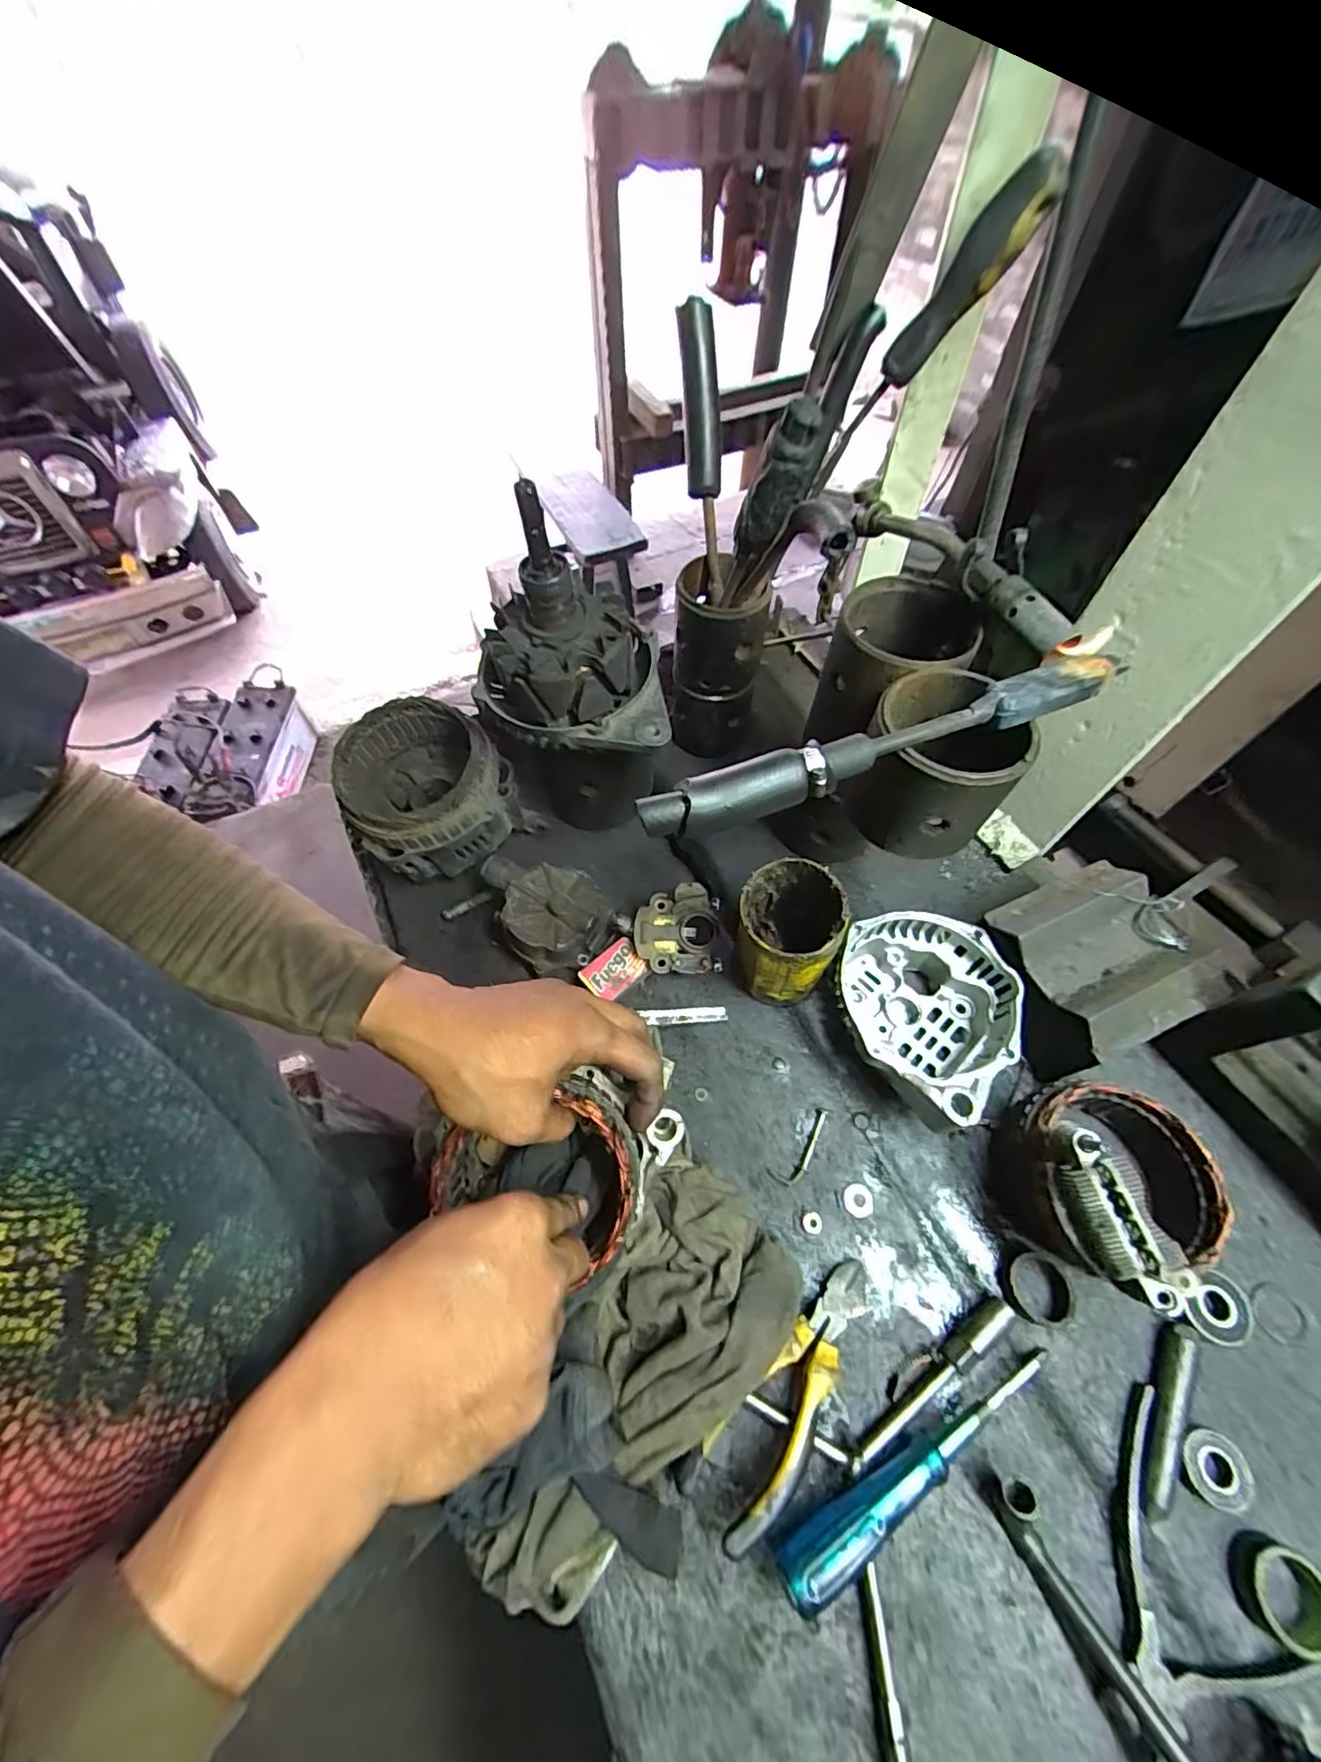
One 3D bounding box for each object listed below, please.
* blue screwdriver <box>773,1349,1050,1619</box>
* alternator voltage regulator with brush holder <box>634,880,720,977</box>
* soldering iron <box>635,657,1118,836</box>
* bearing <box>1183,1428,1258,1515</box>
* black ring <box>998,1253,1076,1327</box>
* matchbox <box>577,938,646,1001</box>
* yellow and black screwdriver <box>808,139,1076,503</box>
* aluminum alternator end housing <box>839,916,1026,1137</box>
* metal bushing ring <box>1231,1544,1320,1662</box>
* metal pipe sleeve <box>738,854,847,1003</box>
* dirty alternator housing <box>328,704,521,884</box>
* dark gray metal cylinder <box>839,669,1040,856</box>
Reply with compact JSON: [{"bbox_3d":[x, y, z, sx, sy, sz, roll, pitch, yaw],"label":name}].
[{"bbox_3d":[0.146,0.327,0.329,0.182,0.026,0.025,-20,61,-18],"label":"blue screwdriver"},{"bbox_3d":[0.014,0.044,0.503,0.070,0.038,0.070,-1,59,-1],"label":"alternator voltage regulator with brush holder"},{"bbox_3d":[0.117,-0.072,0.311,0.262,0.031,0.025,-17,60,-10],"label":"soldering iron"},{"bbox_3d":[0.314,0.334,0.335,0.033,0.013,0.033,0,59,0],"label":"bearing"},{"bbox_3d":[0.244,0.261,0.376,0.042,0.017,0.039,0,59,0],"label":"black ring"},{"bbox_3d":[-0.039,0.075,0.492,0.049,0.011,0.037,-36,65,-20],"label":"matchbox"},{"bbox_3d":[0.159,-0.333,0.371,0.026,0.182,0.030,17,55,-26],"label":"yellow and black screwdriver"},{"bbox_3d":[0.193,0.105,0.437,0.119,0.082,0.149,7,59,4],"label":"aluminum alternator end housing"},{"bbox_3d":[0.325,0.372,0.306,0.042,0.018,0.041,0,59,0],"label":"metal bushing ring"},{"bbox_3d":[0.093,0.042,0.455,0.072,0.119,0.083,0,59,0],"label":"metal pipe sleeve"},{"bbox_3d":[-0.207,-0.080,0.529,0.129,0.101,0.124,0,59,0],"label":"dirty alternator housing"},{"bbox_3d":[0.166,-0.071,0.361,0.085,0.087,0.087,28,63,16],"label":"dark gray metal cylinder"}]

